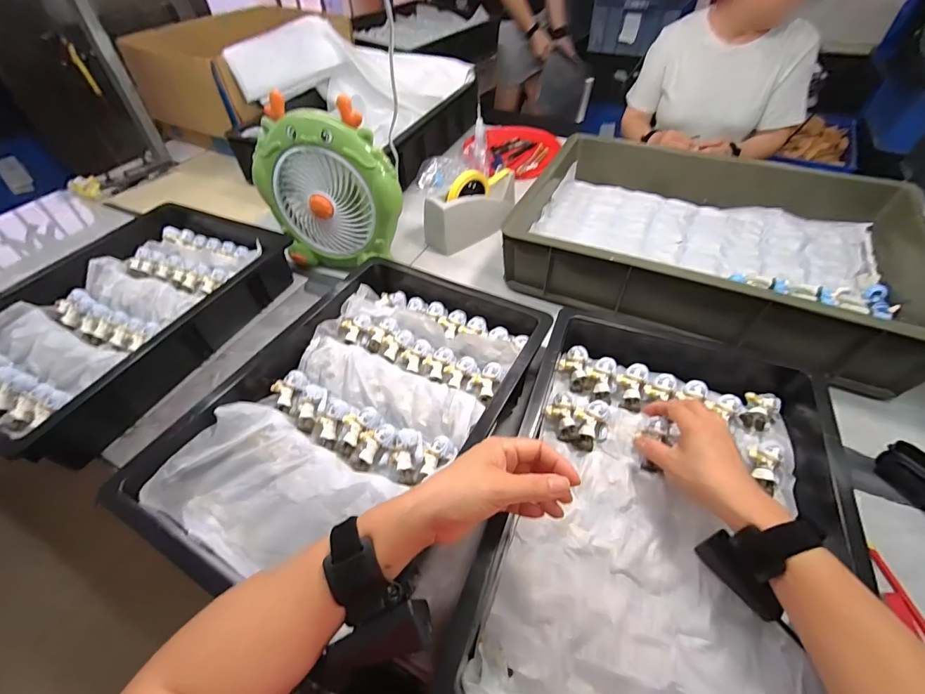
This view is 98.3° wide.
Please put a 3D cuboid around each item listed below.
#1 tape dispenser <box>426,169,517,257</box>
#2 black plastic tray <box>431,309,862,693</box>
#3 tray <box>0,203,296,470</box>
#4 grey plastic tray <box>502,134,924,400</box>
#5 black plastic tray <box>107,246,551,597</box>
[{"bbox_3d":[0.024,-0.277,0.781,0.200,0.124,0.061,-27,53,-20],"label":"tape dispenser"},{"bbox_3d":[0.207,0.149,0.405,0.311,0.078,0.483,15,51,15],"label":"black plastic tray"},{"bbox_3d":[-0.540,-0.069,0.631,0.385,0.078,0.440,20,53,19],"label":"tray"},{"bbox_3d":[0.410,-0.202,0.693,0.566,0.113,0.439,19,52,18],"label":"grey plastic tray"},{"bbox_3d":[-0.110,0.059,0.493,0.319,0.061,0.469,22,53,20],"label":"black plastic tray"}]

